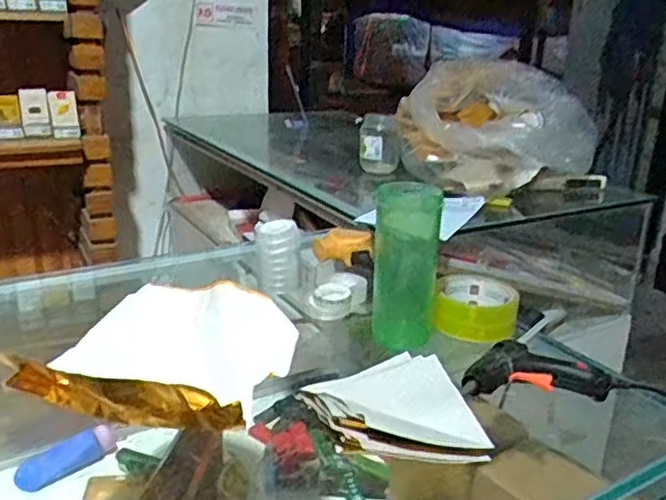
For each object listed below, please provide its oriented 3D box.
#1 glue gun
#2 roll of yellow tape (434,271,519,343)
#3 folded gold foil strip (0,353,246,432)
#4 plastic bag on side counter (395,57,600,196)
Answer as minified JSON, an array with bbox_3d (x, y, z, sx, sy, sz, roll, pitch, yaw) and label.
[{"bbox_3d":[0.175,0.103,0.589,0.127,0.027,0.069,3,20,-1],"label":"glue gun"},{"bbox_3d":[0.153,0.061,0.710,0.084,0.040,0.084,8,21,13],"label":"roll of yellow tape"},{"bbox_3d":[-0.170,0.108,0.504,0.213,0.048,0.026,11,22,19],"label":"folded gold foil strip"},{"bbox_3d":[0.312,-0.239,1.284,0.335,0.191,0.314,1,21,-5],"label":"plastic bag on side counter"}]

